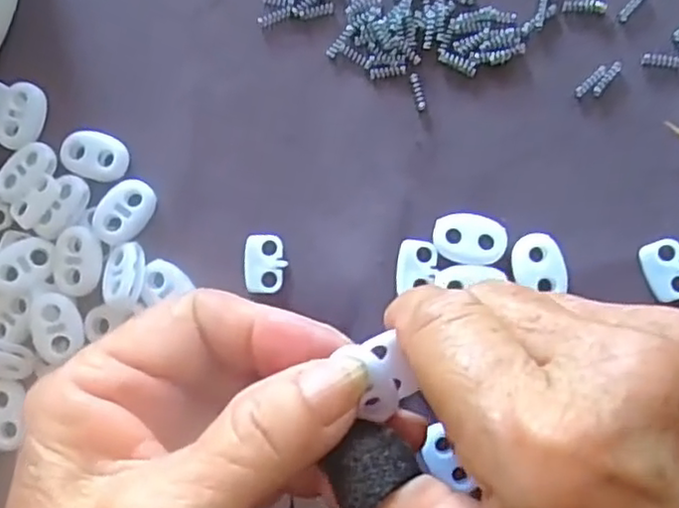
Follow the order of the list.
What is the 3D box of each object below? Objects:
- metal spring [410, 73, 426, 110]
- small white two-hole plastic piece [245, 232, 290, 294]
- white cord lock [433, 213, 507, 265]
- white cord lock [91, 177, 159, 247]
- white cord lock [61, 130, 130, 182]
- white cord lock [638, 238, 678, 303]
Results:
[{"bbox_3d":[0.025,-0.052,0.213,0.004,0.004,0.012,-14,85,2],"label":"metal spring"},{"bbox_3d":[-0.024,0.003,0.214,0.013,0.004,0.019,-1,85,3],"label":"small white two-hole plastic piece"},{"bbox_3d":[0.041,-0.005,0.209,0.022,0.004,0.015,10,86,4],"label":"white cord lock"},{"bbox_3d":[-0.070,-0.014,0.215,0.014,0.005,0.022,32,88,5],"label":"white cord lock"},{"bbox_3d":[-0.080,-0.032,0.220,0.021,0.005,0.015,17,87,5],"label":"white cord lock"},{"bbox_3d":[0.101,0.005,0.202,0.013,0.004,0.019,-21,84,2],"label":"white cord lock"}]

